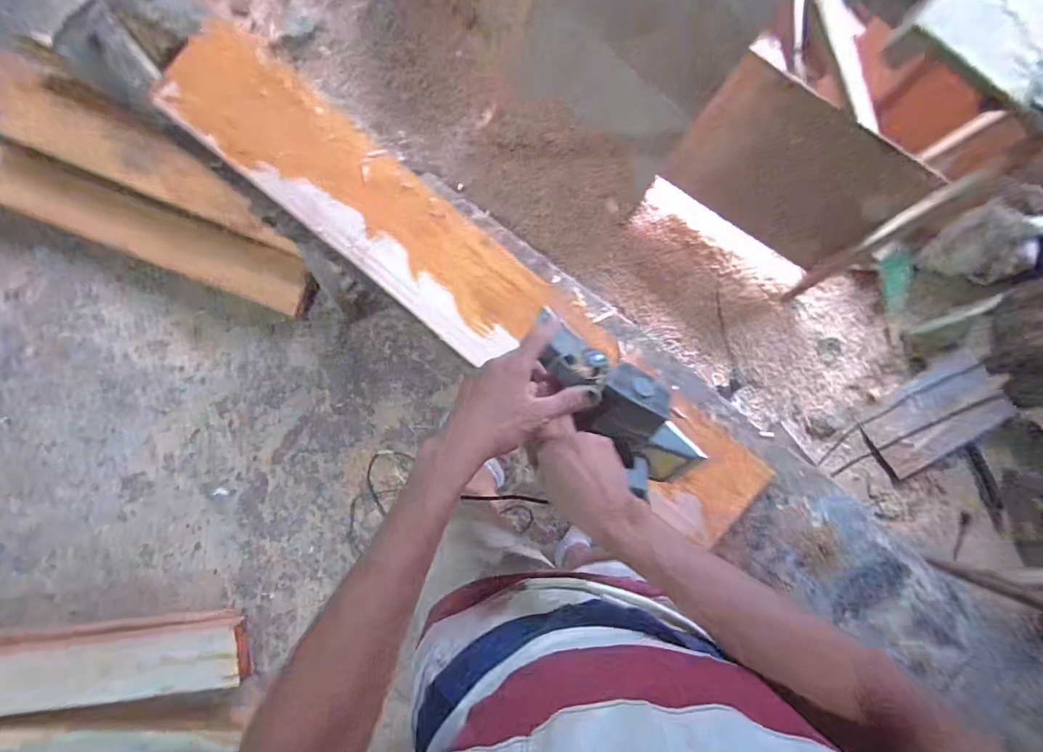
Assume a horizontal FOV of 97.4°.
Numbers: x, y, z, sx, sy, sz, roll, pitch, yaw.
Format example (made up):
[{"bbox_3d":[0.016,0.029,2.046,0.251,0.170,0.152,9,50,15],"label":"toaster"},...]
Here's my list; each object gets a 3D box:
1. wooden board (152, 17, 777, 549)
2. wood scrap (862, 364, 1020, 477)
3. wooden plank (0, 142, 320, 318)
[{"bbox_3d":[-0.095,-0.141,0.693,1.108,0.034,0.172,39,87,2],"label":"wooden board"},{"bbox_3d":[1.248,0.139,1.374,0.382,0.023,0.230,-37,95,14],"label":"wood scrap"},{"bbox_3d":[-1.157,-0.447,1.384,1.136,0.047,0.181,21,87,1],"label":"wooden plank"}]

